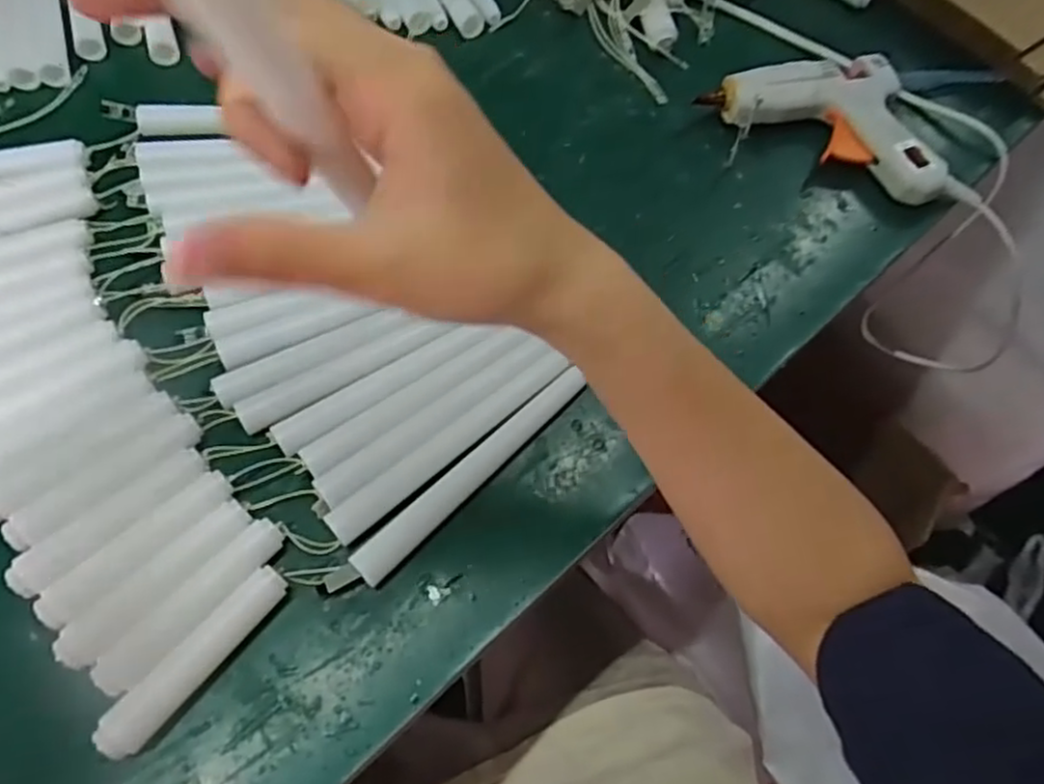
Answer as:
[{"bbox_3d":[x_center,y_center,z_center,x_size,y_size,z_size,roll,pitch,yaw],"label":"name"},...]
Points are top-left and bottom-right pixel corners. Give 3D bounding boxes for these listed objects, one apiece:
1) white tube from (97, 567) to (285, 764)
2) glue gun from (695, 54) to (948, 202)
[{"bbox_3d":[-0.136,0.111,0.301,0.016,0.011,0.089,38,67,12],"label":"white tube"},{"bbox_3d":[0.196,-0.176,0.446,0.143,0.029,0.089,29,65,8],"label":"glue gun"}]

